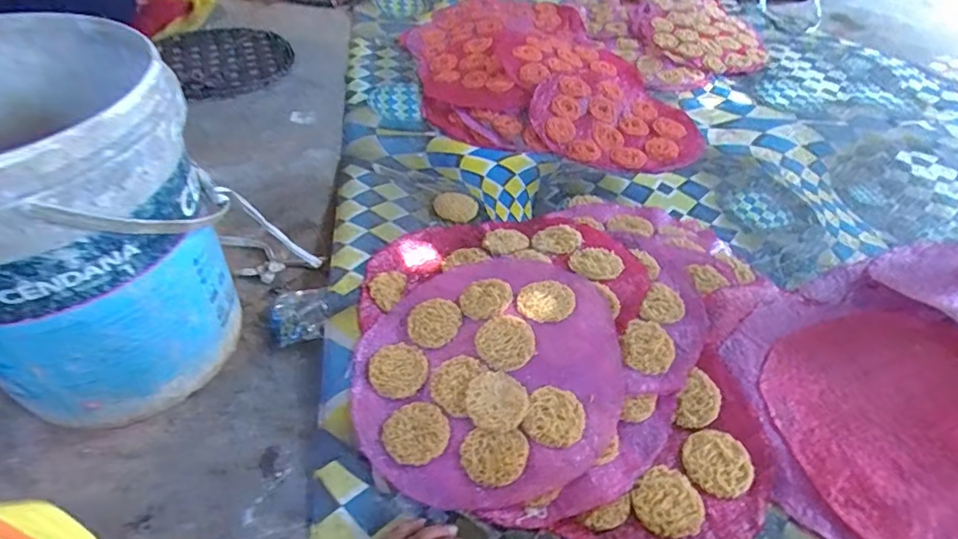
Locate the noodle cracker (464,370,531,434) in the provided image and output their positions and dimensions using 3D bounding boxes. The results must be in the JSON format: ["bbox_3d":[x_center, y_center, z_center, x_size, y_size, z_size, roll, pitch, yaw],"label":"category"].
[{"bbox_3d":[0.022,0.160,0.659,0.073,0.011,0.075,2,45,-2],"label":"noodle cracker"}]

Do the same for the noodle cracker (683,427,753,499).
[{"bbox_3d":[0.281,0.226,0.635,0.074,0.006,0.077,2,45,-2],"label":"noodle cracker"}]

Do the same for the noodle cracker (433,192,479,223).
[{"bbox_3d":[-0.041,-0.113,0.953,0.076,0.010,0.077,2,45,-2],"label":"noodle cracker"}]

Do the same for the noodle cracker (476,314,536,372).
[{"bbox_3d":[0.034,0.092,0.701,0.072,0.012,0.075,-25,53,-24],"label":"noodle cracker"}]

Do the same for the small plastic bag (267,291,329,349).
[{"bbox_3d":[-0.252,0.064,0.754,0.077,0.016,0.092,-11,47,-15],"label":"small plastic bag"}]

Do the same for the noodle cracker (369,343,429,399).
[{"bbox_3d":[-0.103,0.128,0.696,0.072,0.006,0.077,2,45,-2],"label":"noodle cracker"}]

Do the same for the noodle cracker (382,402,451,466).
[{"bbox_3d":[-0.074,0.191,0.636,0.077,0.005,0.074,-18,49,-21],"label":"noodle cracker"}]

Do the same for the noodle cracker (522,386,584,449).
[{"bbox_3d":[0.092,0.178,0.649,0.067,0.011,0.074,14,46,10],"label":"noodle cracker"}]

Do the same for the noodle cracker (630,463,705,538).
[{"bbox_3d":[0.211,0.259,0.602,0.078,0.004,0.074,-19,50,-22],"label":"noodle cracker"}]

